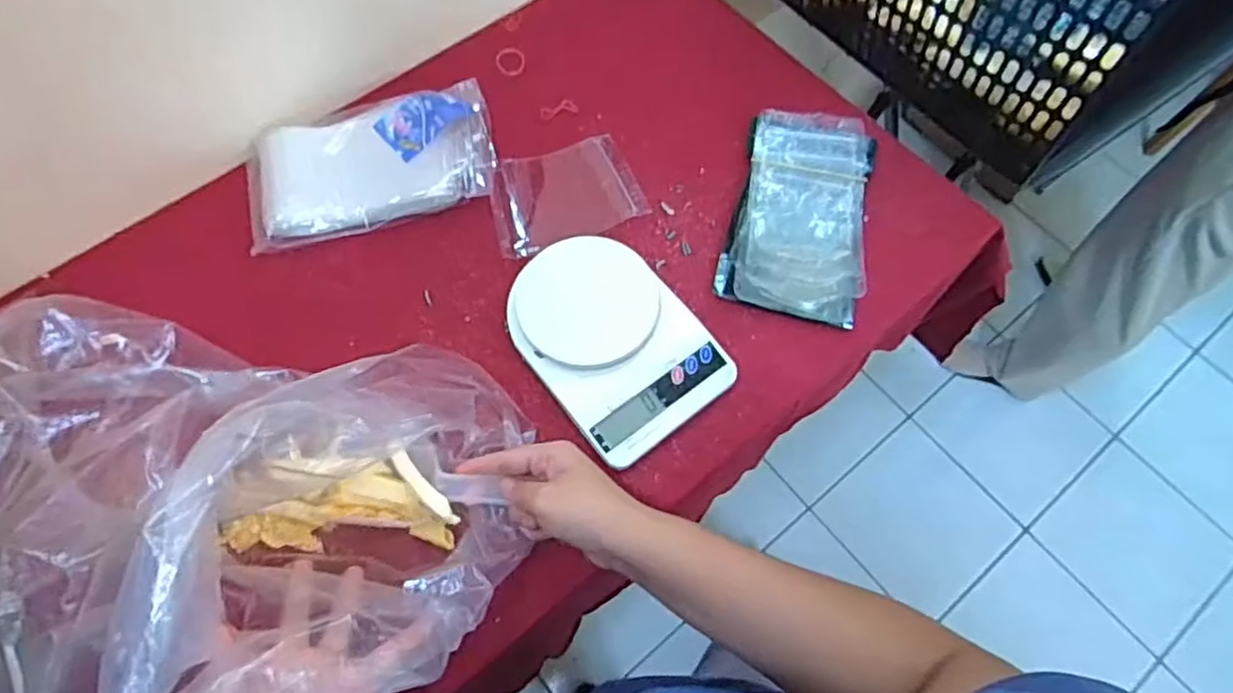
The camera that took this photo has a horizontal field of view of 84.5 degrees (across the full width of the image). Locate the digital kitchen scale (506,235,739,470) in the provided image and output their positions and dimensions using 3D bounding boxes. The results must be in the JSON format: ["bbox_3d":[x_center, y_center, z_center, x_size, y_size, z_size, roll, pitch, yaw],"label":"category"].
[{"bbox_3d":[-0.004,-0.009,0.541,0.130,0.034,0.177,-36,71,-14],"label":"digital kitchen scale"}]

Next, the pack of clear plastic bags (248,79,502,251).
[{"bbox_3d":[-0.221,-0.168,0.612,0.216,0.028,0.131,-15,67,-6],"label":"pack of clear plastic bags"}]

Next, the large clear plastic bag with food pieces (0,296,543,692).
[{"bbox_3d":[-0.287,0.079,0.413,0.421,0.183,0.253,11,66,6],"label":"large clear plastic bag with food pieces"}]

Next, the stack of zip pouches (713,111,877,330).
[{"bbox_3d":[0.165,-0.120,0.605,0.116,0.026,0.203,13,67,6],"label":"stack of zip pouches"}]

